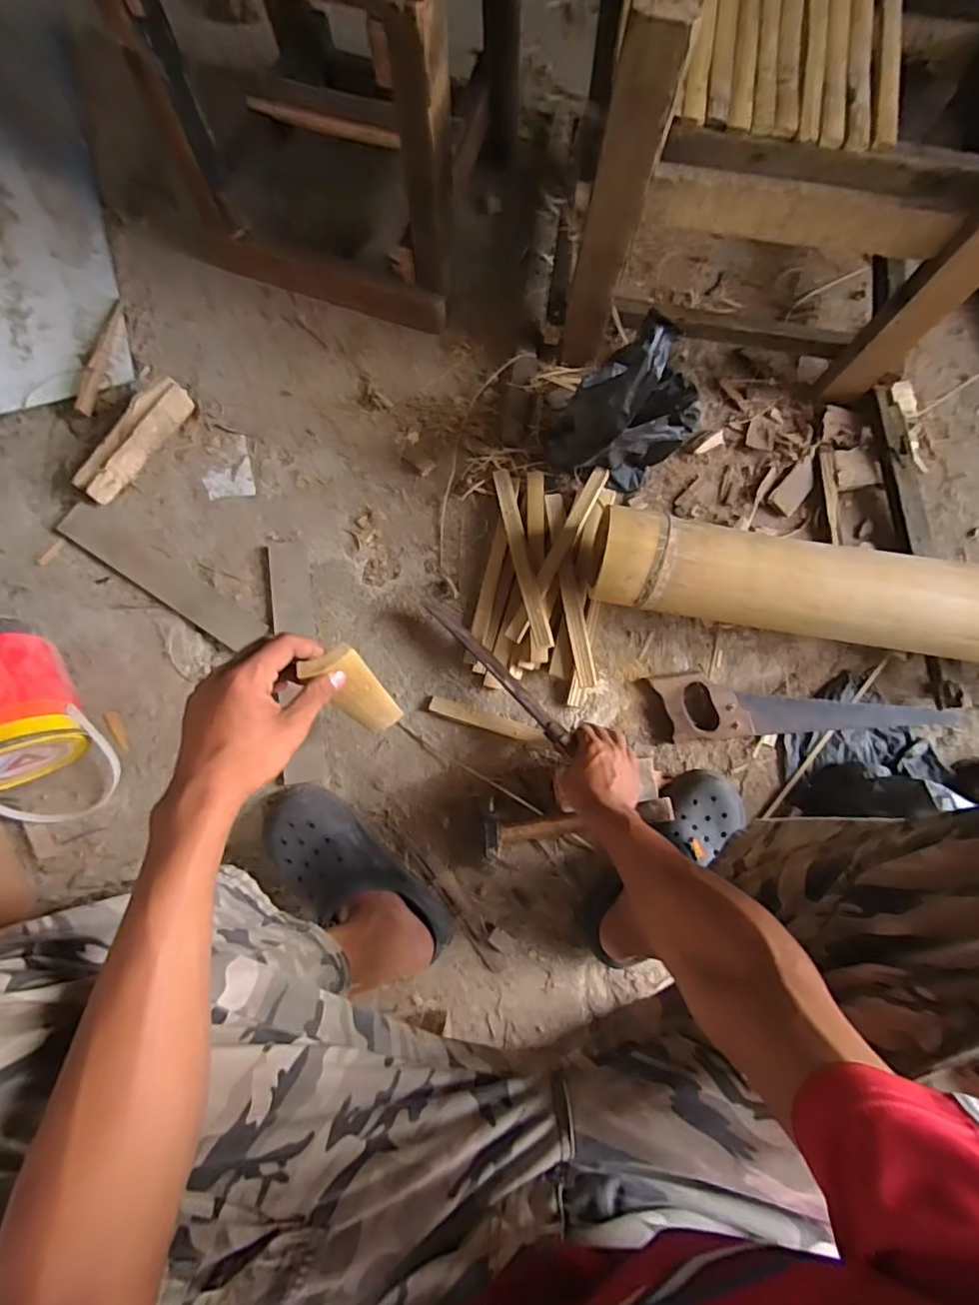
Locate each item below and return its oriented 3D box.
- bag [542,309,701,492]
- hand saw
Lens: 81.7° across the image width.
[{"bbox_3d":[0.177,-0.296,0.702,0.180,0.249,0.097,-10,79,-3],"label":"bag"},{"bbox_3d":[0.435,0.079,0.771,0.427,0.034,0.085,1,77,-1],"label":"hand saw"}]

